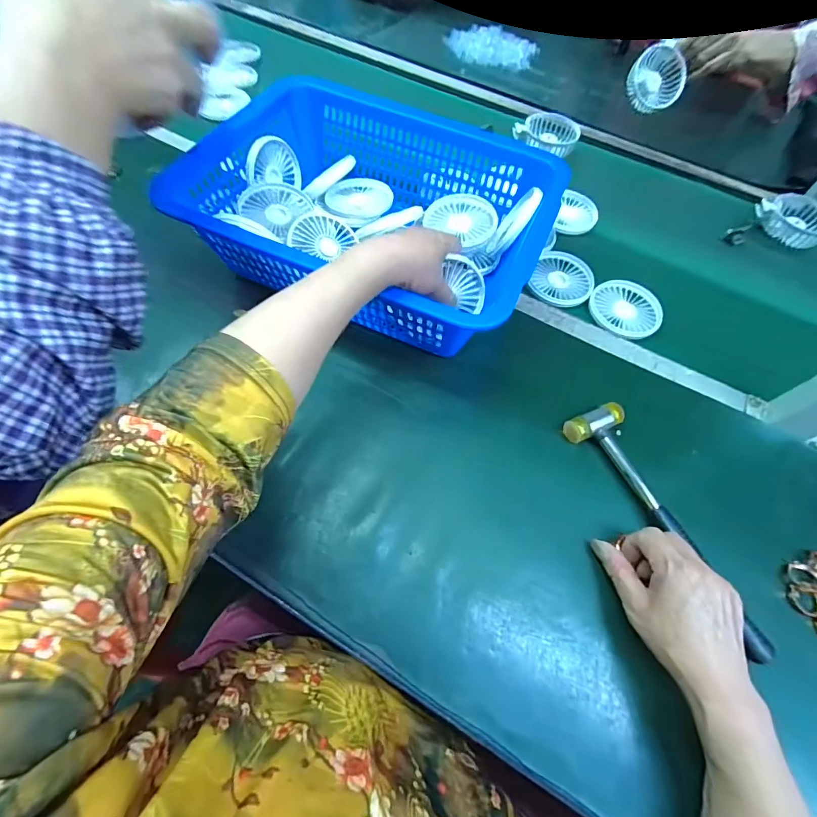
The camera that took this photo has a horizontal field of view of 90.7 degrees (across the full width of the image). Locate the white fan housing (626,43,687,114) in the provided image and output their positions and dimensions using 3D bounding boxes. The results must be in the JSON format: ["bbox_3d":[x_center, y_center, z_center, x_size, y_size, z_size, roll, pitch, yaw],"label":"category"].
[{"bbox_3d":[0.403,-0.538,0.660,0.088,0.090,0.045,-31,26,0],"label":"white fan housing"}]

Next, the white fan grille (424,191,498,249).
[{"bbox_3d":[0.069,-0.235,0.496,0.089,0.008,0.079,38,67,16],"label":"white fan grille"}]

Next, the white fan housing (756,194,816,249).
[{"bbox_3d":[0.576,-0.280,0.593,0.091,0.026,0.095,2,61,-4],"label":"white fan housing"}]

